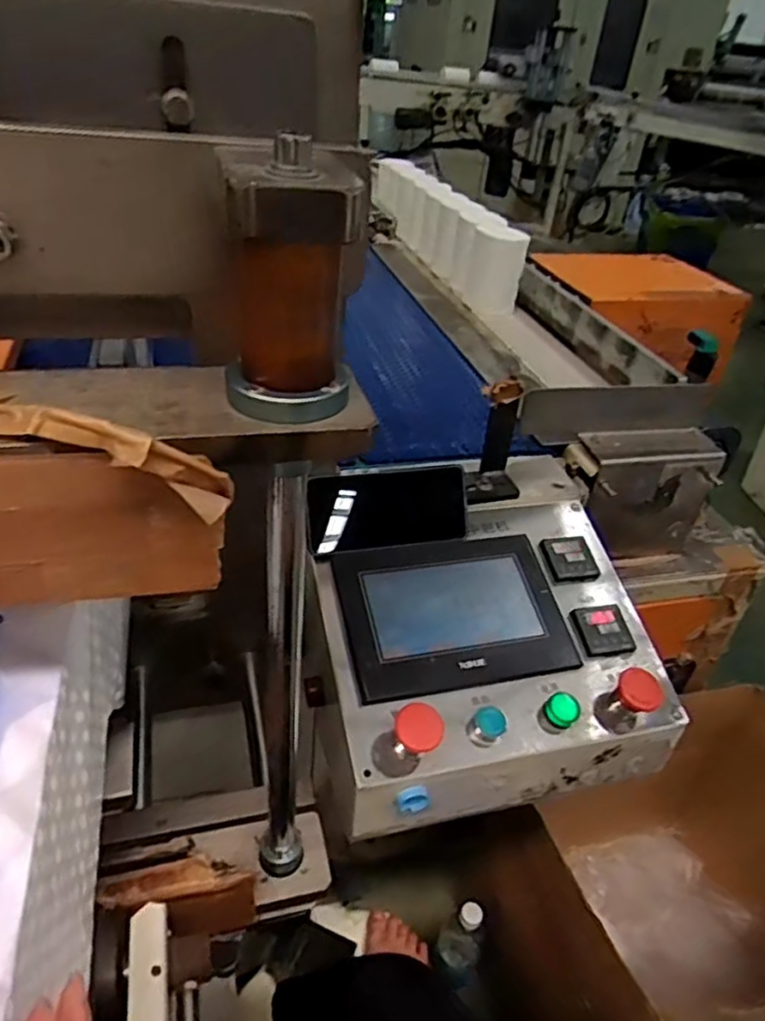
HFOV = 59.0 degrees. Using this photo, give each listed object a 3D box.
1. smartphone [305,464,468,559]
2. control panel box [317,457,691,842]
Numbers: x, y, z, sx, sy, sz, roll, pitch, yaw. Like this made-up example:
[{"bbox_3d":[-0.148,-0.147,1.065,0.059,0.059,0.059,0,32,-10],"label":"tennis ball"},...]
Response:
[{"bbox_3d":[0.007,-0.001,0.657,0.159,0.073,0.010,-8,7,-17],"label":"smartphone"},{"bbox_3d":[0.092,0.110,0.681,0.305,0.137,0.322,-4,37,-14],"label":"control panel box"}]

